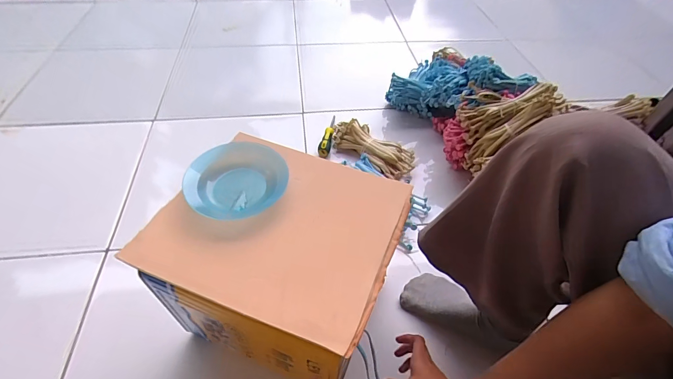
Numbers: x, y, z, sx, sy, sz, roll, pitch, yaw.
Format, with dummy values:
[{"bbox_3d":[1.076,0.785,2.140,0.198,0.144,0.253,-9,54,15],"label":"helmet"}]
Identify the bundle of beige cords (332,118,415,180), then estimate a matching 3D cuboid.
[{"bbox_3d":[0.091,-0.109,0.846,0.219,0.036,0.108,32,56,23],"label":"bundle of beige cords"}]

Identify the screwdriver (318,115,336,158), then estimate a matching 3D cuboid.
[{"bbox_3d":[-0.021,-0.138,0.882,0.026,0.030,0.133,10,50,6],"label":"screwdriver"}]

